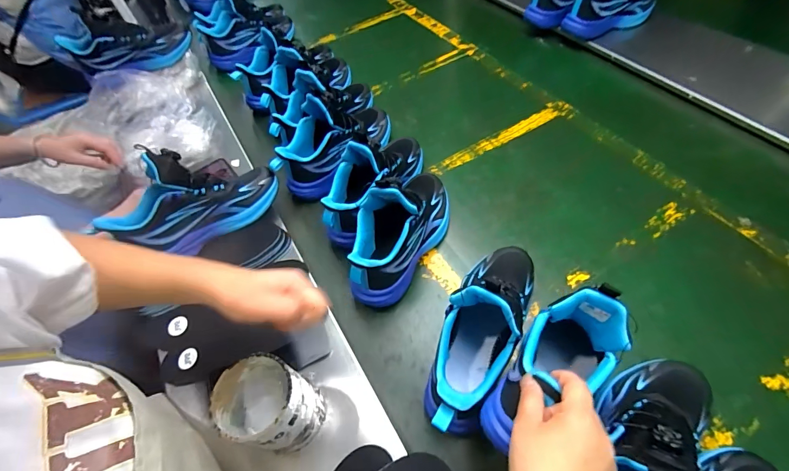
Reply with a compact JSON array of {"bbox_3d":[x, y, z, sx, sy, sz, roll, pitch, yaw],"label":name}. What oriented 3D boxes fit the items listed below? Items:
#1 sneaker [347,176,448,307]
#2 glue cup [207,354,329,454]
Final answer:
[{"bbox_3d":[0.010,-0.020,0.543,0.082,0.145,0.228,25,63,23],"label":"sneaker"},{"bbox_3d":[-0.134,0.187,0.409,0.083,0.110,0.076,-4,56,6],"label":"glue cup"}]

